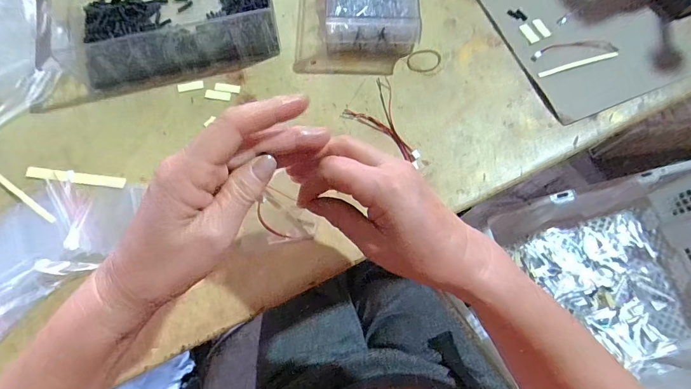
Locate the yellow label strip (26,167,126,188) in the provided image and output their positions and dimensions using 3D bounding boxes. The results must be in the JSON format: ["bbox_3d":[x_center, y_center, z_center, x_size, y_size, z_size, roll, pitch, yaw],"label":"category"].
[{"bbox_3d":[-0.275,-0.017,0.373,0.098,0.004,0.012,7,71,1],"label":"yellow label strip"}]

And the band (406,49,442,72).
[{"bbox_3d":[0.092,-0.157,0.428,0.041,0.004,0.030,-7,72,-4],"label":"band"}]

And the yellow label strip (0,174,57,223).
[{"bbox_3d":[-0.323,0.000,0.363,0.098,0.004,0.007,34,74,9],"label":"yellow label strip"}]

